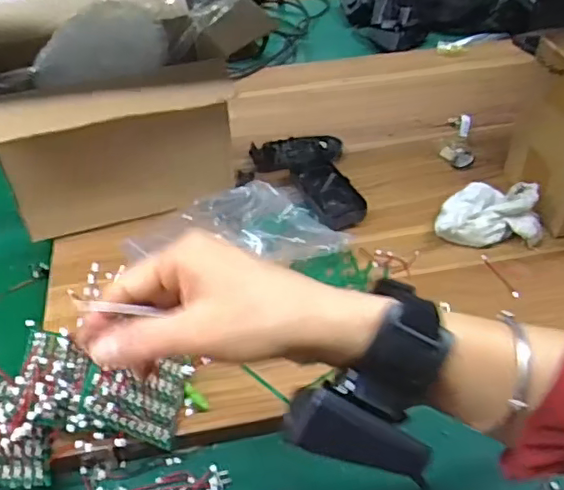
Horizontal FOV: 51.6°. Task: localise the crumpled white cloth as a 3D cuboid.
[{"bbox_3d":[0.208,-0.040,0.603,0.107,0.064,0.080,-1,47,1],"label":"crumpled white cloth"}]

